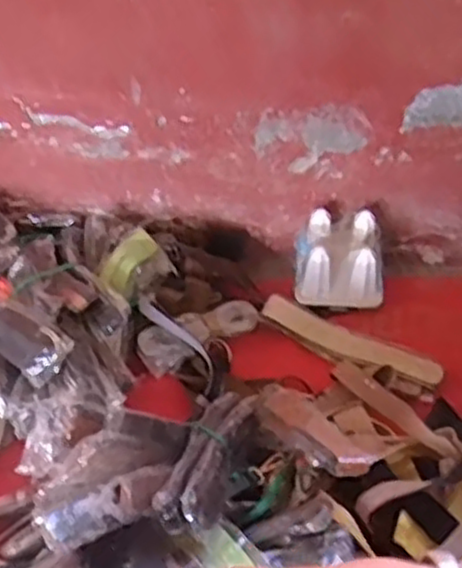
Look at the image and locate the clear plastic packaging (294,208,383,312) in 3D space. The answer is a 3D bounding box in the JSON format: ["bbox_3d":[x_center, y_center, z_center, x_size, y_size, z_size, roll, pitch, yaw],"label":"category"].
[{"bbox_3d":[0.153,-0.037,1.063,0.122,0.111,0.103,2,45,4],"label":"clear plastic packaging"}]

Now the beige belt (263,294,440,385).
[{"bbox_3d":[0.159,0.083,1.022,0.252,0.018,0.047,23,77,17],"label":"beige belt"}]

